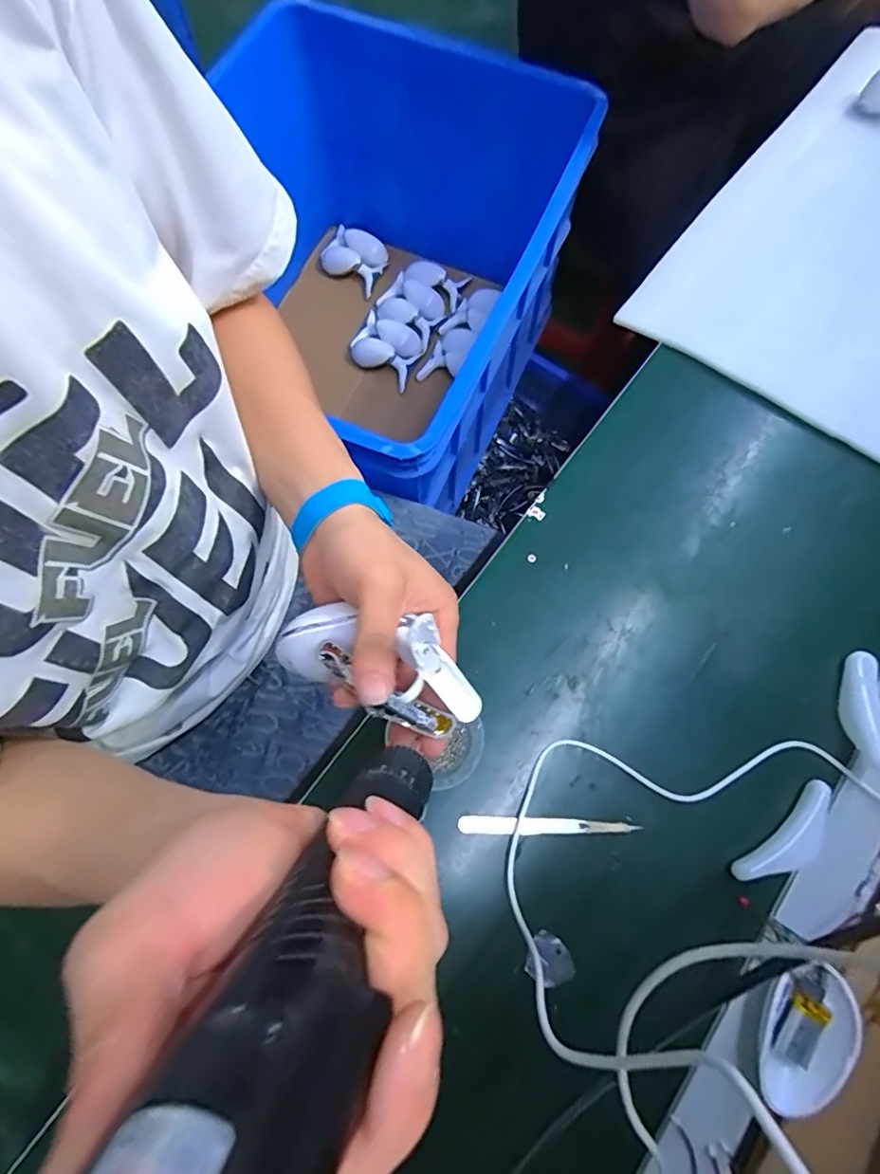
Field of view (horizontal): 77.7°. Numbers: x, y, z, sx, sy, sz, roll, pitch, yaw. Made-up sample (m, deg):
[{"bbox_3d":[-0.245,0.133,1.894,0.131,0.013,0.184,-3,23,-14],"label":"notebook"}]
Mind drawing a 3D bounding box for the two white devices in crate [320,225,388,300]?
[{"bbox_3d":[-0.157,-0.608,1.001,0.116,0.037,0.090,33,76,9],"label":"two white devices in crate"}]

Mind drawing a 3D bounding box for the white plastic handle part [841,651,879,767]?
[{"bbox_3d":[0.308,0.090,0.400,0.025,0.019,0.081,4,71,2],"label":"white plastic handle part"}]

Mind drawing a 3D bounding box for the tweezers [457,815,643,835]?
[{"bbox_3d":[0.076,0.169,0.385,0.124,0.004,0.012,2,71,1],"label":"tweezers"}]

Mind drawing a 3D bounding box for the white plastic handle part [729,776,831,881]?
[{"bbox_3d":[0.239,0.171,0.371,0.087,0.023,0.026,-40,76,-12],"label":"white plastic handle part"}]

